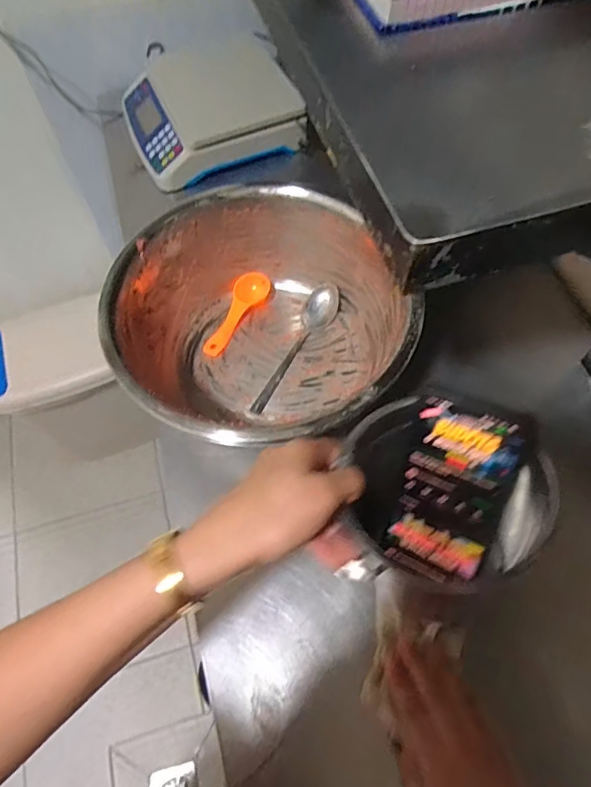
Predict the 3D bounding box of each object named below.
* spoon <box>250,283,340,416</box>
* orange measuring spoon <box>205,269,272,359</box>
[{"bbox_3d":[0.004,-0.051,0.549,0.035,0.018,0.175,22,67,13],"label":"spoon"},{"bbox_3d":[-0.071,-0.096,0.571,0.032,0.020,0.117,27,68,15],"label":"orange measuring spoon"}]

